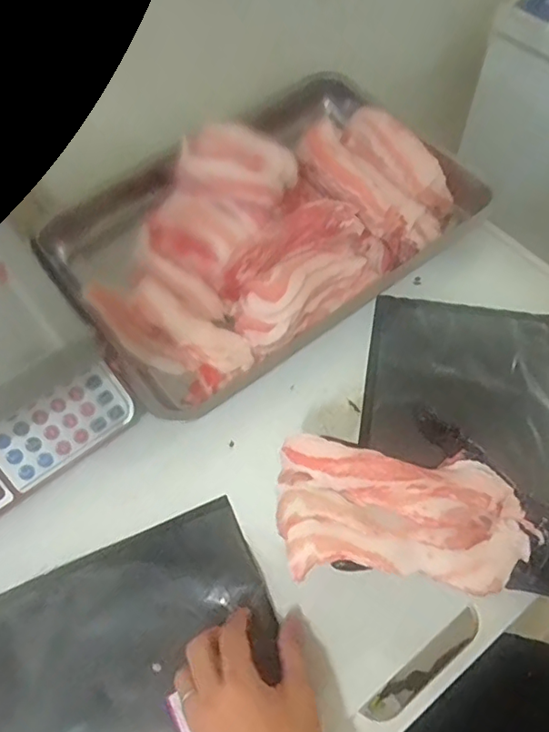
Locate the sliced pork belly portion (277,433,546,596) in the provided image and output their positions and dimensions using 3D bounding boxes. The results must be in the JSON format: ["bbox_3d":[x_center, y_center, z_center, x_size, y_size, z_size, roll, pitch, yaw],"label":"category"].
[{"bbox_3d":[0.093,0.116,0.427,0.187,0.040,0.102,9,63,12],"label":"sliced pork belly portion"}]

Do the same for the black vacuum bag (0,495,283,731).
[{"bbox_3d":[-0.142,0.260,0.468,0.298,0.008,0.200,-23,64,-10],"label":"black vacuum bag"}]

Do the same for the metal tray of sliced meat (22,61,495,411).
[{"bbox_3d":[-0.018,-0.182,0.660,0.457,0.098,0.305,-34,66,-15],"label":"metal tray of sliced meat"}]

